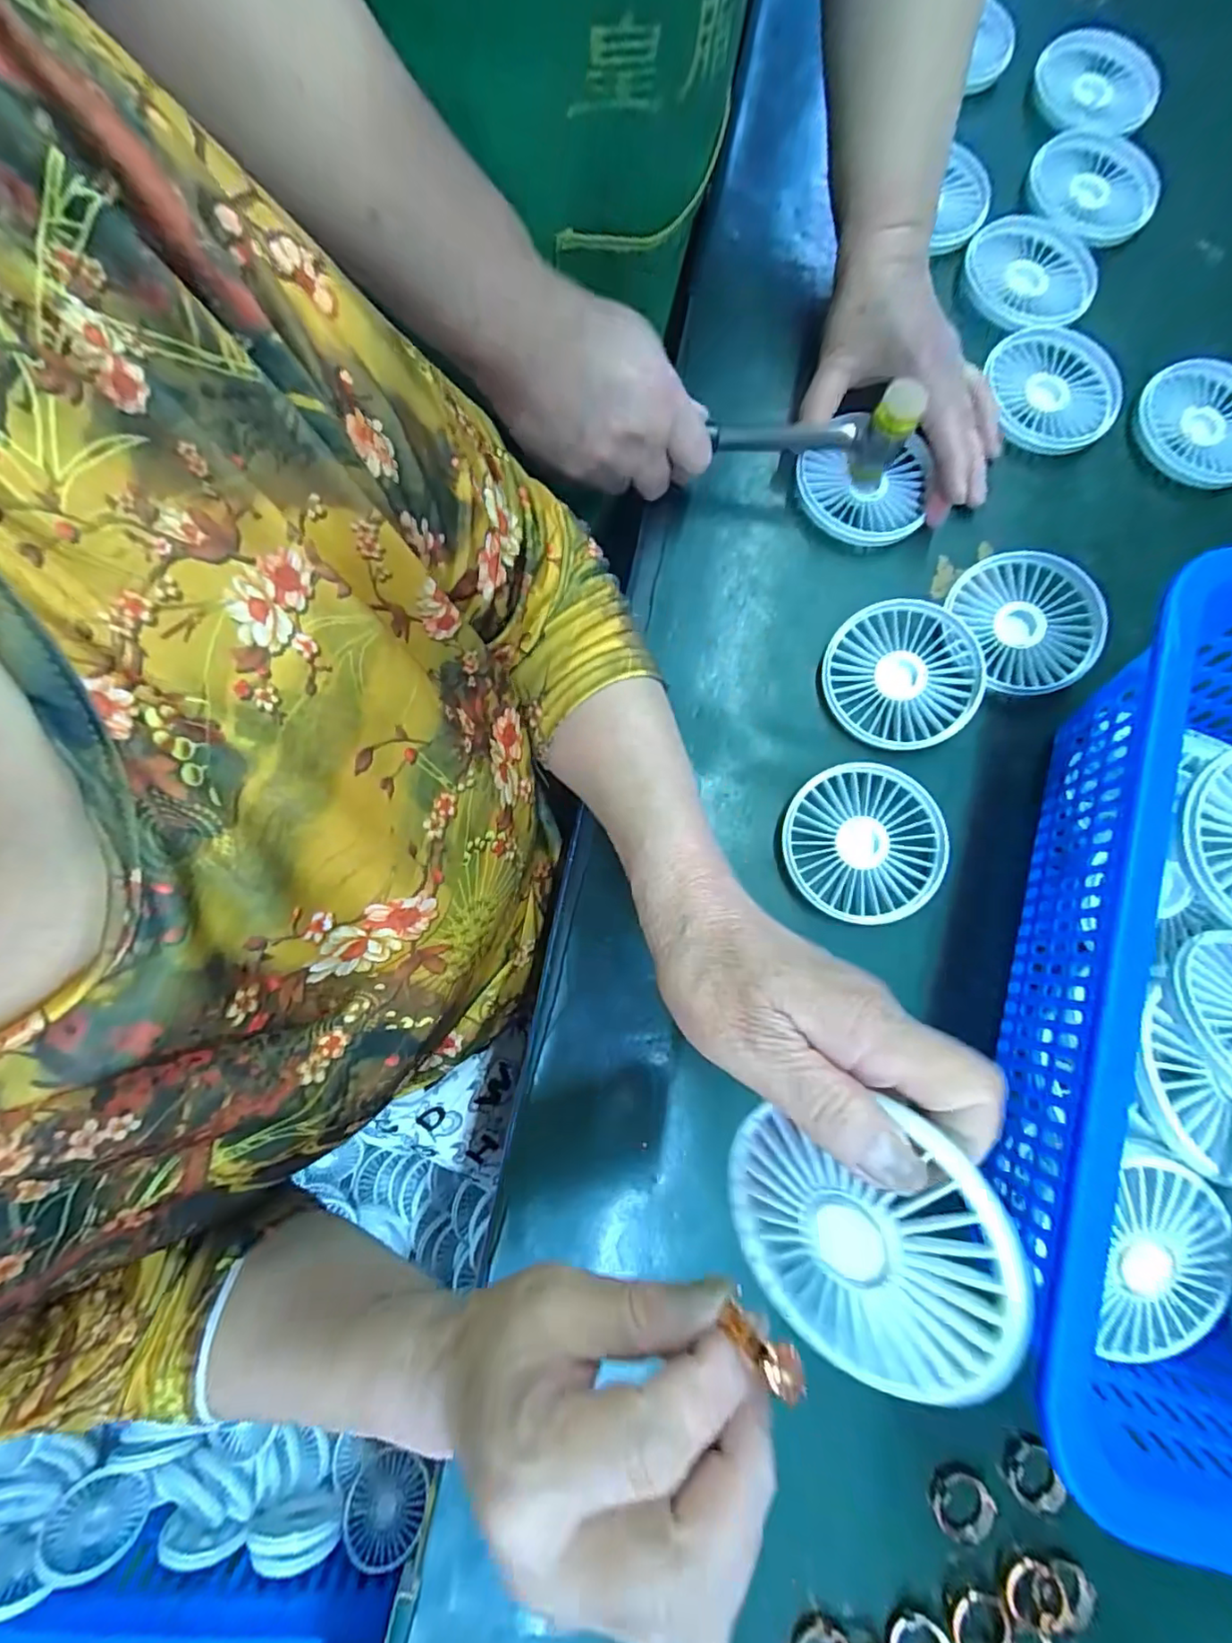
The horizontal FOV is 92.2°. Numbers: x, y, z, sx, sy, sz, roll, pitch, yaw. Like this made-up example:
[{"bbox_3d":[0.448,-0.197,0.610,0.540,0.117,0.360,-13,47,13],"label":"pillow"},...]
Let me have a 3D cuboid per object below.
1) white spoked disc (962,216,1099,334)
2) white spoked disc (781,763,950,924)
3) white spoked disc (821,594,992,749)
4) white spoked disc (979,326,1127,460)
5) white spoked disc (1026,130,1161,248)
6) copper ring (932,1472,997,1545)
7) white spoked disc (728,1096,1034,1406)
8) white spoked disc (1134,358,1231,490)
[{"bbox_3d":[0.296,-0.383,0.418,0.091,0.010,0.094,1,77,-5],"label":"white spoked disc"},{"bbox_3d":[0.142,0.012,0.336,0.090,0.010,0.085,1,77,-5],"label":"white spoked disc"},{"bbox_3d":[0.173,-0.087,0.355,0.090,0.015,0.087,1,77,-5],"label":"white spoked disc"},{"bbox_3d":[0.295,-0.293,0.400,0.083,0.011,0.095,17,76,-1],"label":"white spoked disc"},{"bbox_3d":[0.354,-0.474,0.441,0.088,0.015,0.102,7,76,-4],"label":"white spoked disc"},{"bbox_3d":[0.167,0.329,0.284,0.028,0.006,0.025,-34,82,-12],"label":"copper ring"},{"bbox_3d":[0.078,0.135,0.189,0.088,0.009,0.076,-22,75,40],"label":"white spoked disc"},{"bbox_3d":[0.399,-0.272,0.401,0.086,0.013,0.091,0,79,0],"label":"white spoked disc"}]

